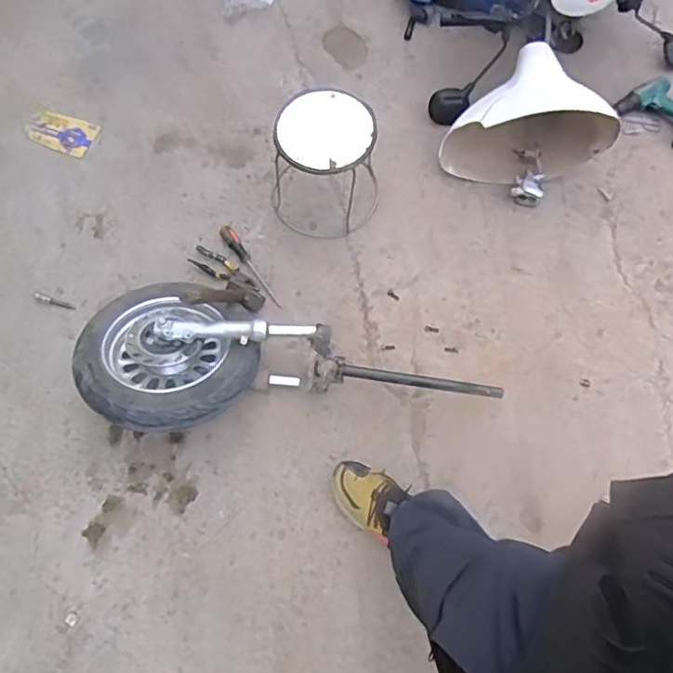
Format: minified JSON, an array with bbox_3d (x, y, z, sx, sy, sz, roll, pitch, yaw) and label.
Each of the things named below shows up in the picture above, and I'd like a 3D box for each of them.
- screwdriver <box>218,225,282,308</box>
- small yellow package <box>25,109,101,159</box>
[{"bbox_3d":[-0.203,-0.165,1.409,0.034,0.025,0.248,-31,69,-11],"label":"screwdriver"},{"bbox_3d":[-0.762,-0.567,1.654,0.216,0.007,0.119,22,66,11],"label":"small yellow package"}]

